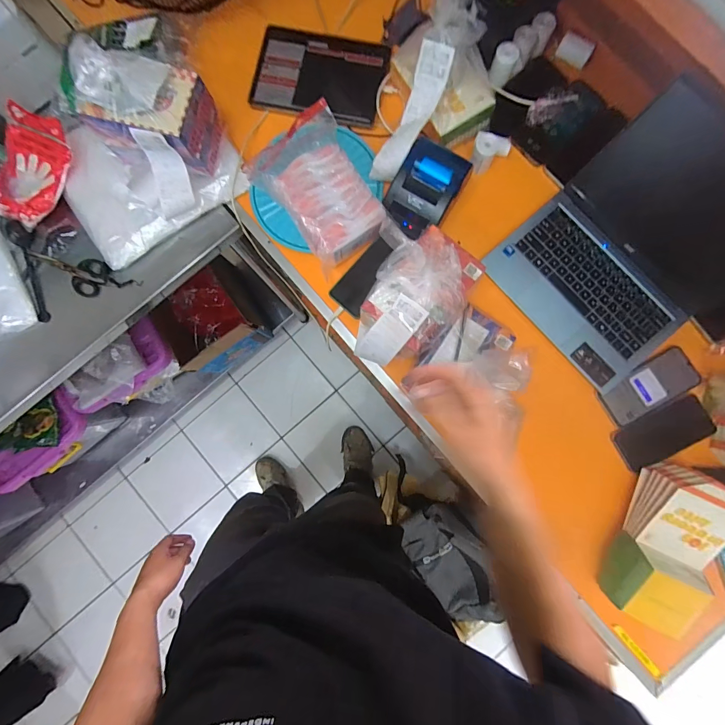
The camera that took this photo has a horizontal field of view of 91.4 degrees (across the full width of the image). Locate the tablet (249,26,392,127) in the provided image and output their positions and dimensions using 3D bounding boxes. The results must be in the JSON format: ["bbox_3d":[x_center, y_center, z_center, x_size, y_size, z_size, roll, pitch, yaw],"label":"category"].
[{"bbox_3d":[-0.080,-0.557,0.679,0.242,0.013,0.179,17,86,3],"label":"tablet"}]

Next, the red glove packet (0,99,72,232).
[{"bbox_3d":[-0.618,-0.356,0.650,0.133,0.024,0.193,27,93,2],"label":"red glove packet"}]

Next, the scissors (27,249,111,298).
[{"bbox_3d":[-0.558,-0.173,0.673,0.173,0.023,0.069,17,86,3],"label":"scissors"}]

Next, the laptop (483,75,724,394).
[{"bbox_3d":[0.462,-0.190,0.580,0.377,0.146,0.338,-37,85,-1],"label":"laptop"}]

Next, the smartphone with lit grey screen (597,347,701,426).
[{"bbox_3d":[0.507,0.040,0.624,0.169,0.015,0.073,-28,85,-1],"label":"smartphone with lit grey screen"}]

